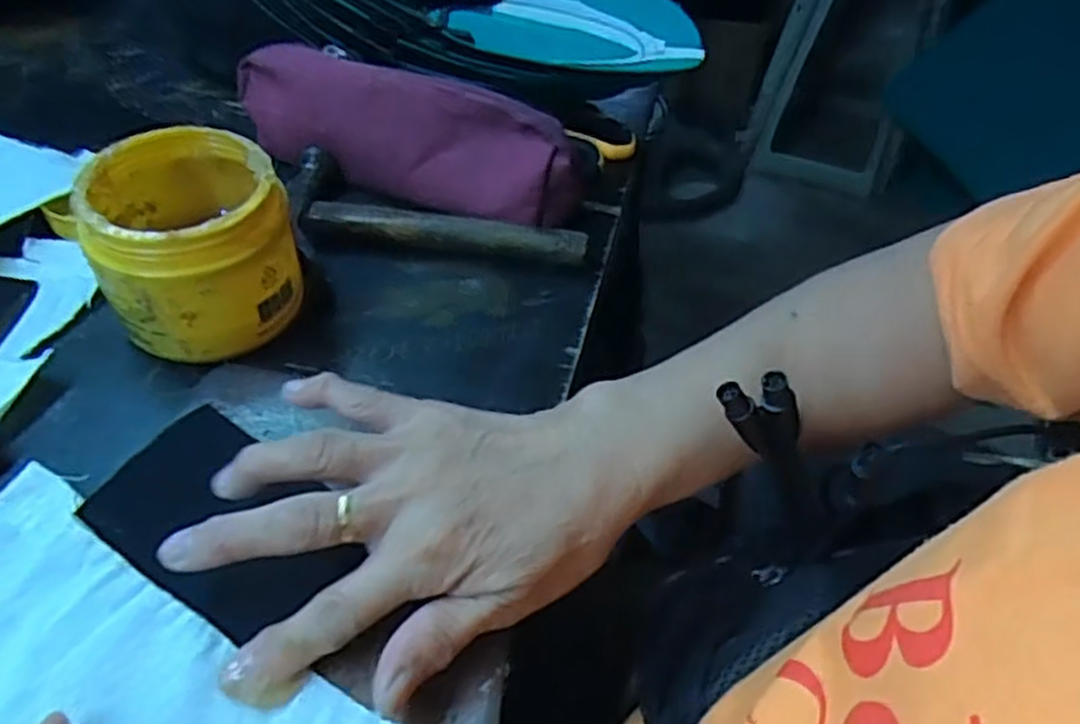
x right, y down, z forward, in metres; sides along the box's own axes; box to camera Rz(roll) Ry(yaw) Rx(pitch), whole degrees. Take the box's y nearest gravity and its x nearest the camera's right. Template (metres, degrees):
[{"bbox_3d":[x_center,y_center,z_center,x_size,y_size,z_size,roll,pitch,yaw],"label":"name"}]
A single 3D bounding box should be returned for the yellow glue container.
[{"bbox_3d":[-0.179,-0.059,0.394,0.092,0.088,0.099,3,49,-3],"label":"yellow glue container"}]

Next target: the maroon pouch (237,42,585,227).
[{"bbox_3d":[-0.083,-0.139,0.485,0.222,0.074,0.046,20,50,12],"label":"maroon pouch"}]

